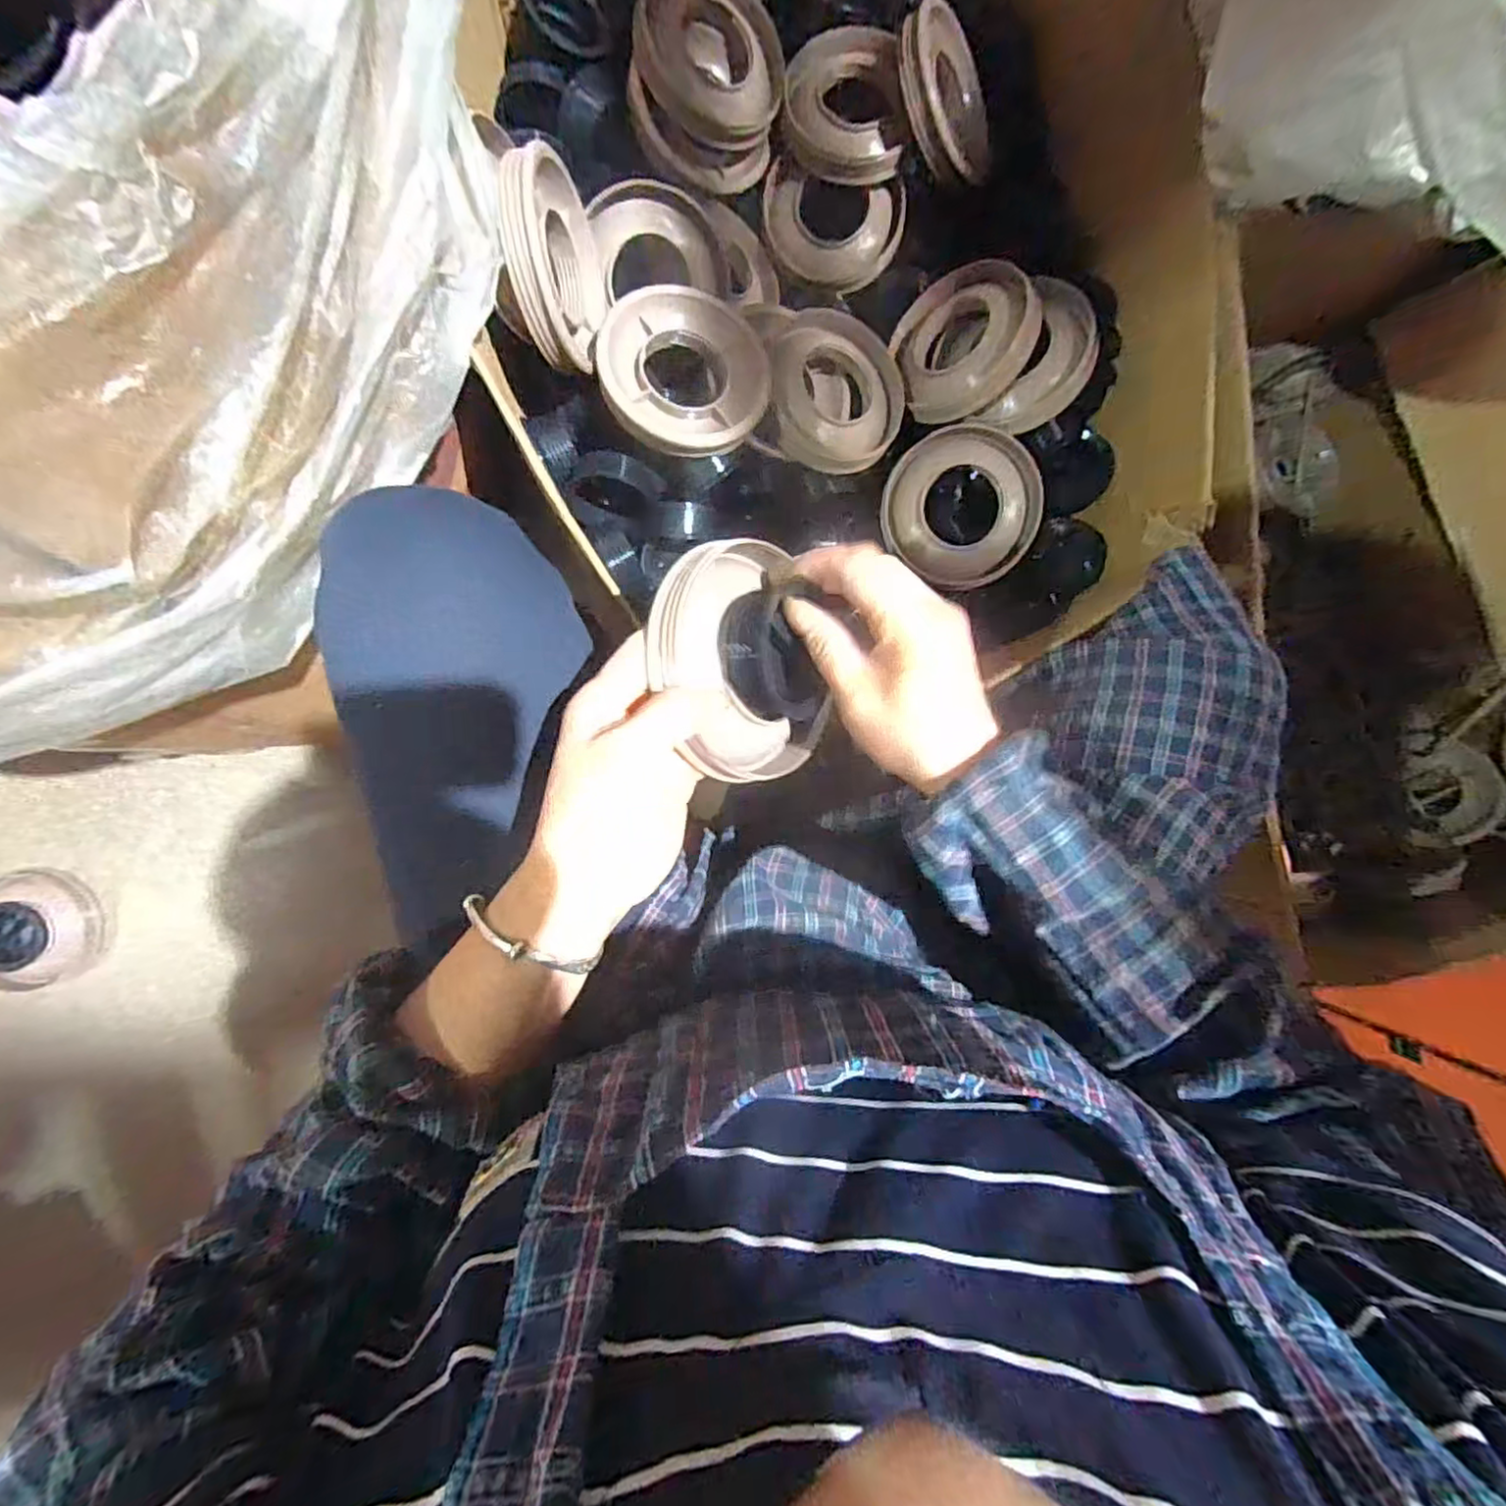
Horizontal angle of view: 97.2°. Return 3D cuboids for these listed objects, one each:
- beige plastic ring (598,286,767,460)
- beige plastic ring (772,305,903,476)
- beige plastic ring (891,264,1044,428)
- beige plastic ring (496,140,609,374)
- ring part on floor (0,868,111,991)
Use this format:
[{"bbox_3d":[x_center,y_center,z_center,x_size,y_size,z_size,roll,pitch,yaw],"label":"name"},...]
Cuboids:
[{"bbox_3d":[-0.051,-0.287,0.493,0.124,0.030,0.122,0,92,-8],"label":"beige plastic ring"},{"bbox_3d":[0.066,-0.294,0.547,0.117,0.030,0.117,-2,96,-17],"label":"beige plastic ring"},{"bbox_3d":[0.178,-0.351,0.566,0.027,0.117,0.117,-10,67,-49],"label":"beige plastic ring"},{"bbox_3d":[-0.134,-0.336,0.456,0.025,0.120,0.115,0,132,10],"label":"beige plastic ring"},{"bbox_3d":[-0.758,0.184,0.700,0.113,0.053,0.116,0,92,-8],"label":"ring part on floor"}]

